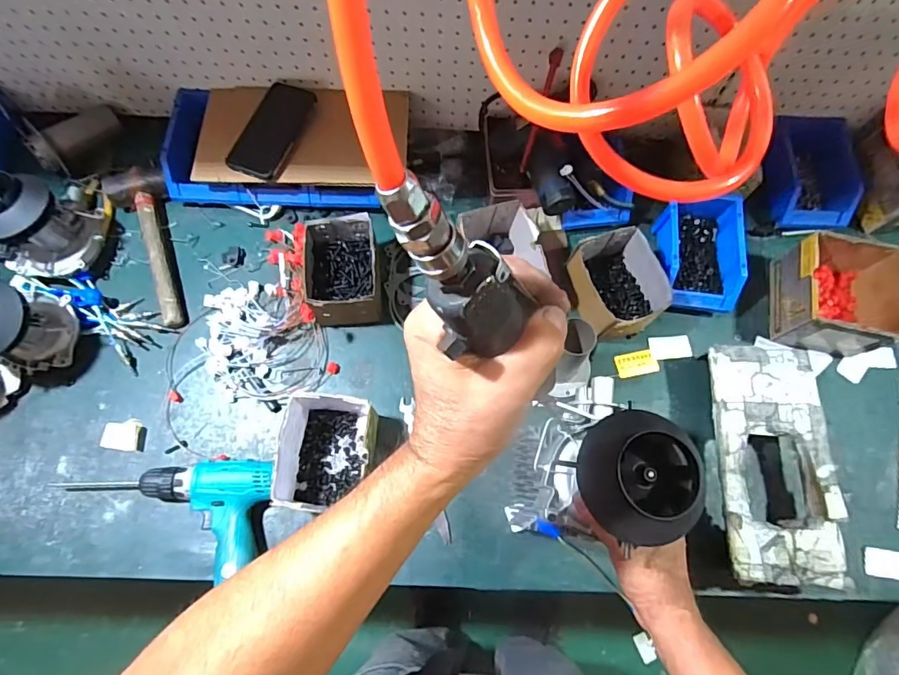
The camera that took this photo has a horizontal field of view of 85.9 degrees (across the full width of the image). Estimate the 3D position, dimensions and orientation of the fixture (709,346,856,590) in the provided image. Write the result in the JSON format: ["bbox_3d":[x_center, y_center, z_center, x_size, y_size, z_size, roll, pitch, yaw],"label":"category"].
[{"bbox_3d":[0.442,0.171,0.675,0.154,0.064,0.312,3,71,-1],"label":"fixture"}]

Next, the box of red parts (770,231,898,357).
[{"bbox_3d":[0.596,-0.067,0.737,0.148,0.090,0.152,12,71,2],"label":"box of red parts"}]

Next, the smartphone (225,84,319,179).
[{"bbox_3d":[-0.278,-0.326,0.762,0.081,0.008,0.160,24,83,-2],"label":"smartphone"}]

